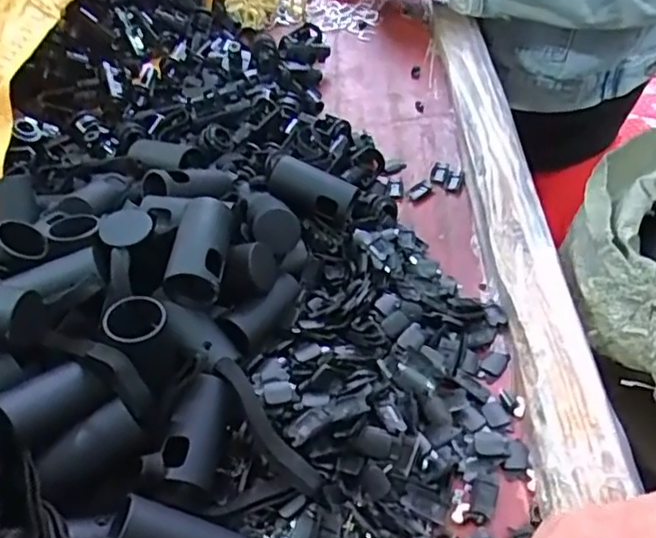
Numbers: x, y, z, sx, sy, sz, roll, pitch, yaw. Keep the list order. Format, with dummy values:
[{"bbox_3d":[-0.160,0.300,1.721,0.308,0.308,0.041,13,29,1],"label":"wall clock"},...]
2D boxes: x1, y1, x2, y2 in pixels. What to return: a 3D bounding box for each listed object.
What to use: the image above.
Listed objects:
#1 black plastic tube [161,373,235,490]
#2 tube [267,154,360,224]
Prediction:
[{"bbox_3d":[-0.068,0.087,0.339,0.027,0.021,0.058,3,46,8],"label":"black plastic tube"},{"bbox_3d":[-0.012,-0.062,0.472,0.067,0.035,0.030,23,52,25],"label":"tube"}]

